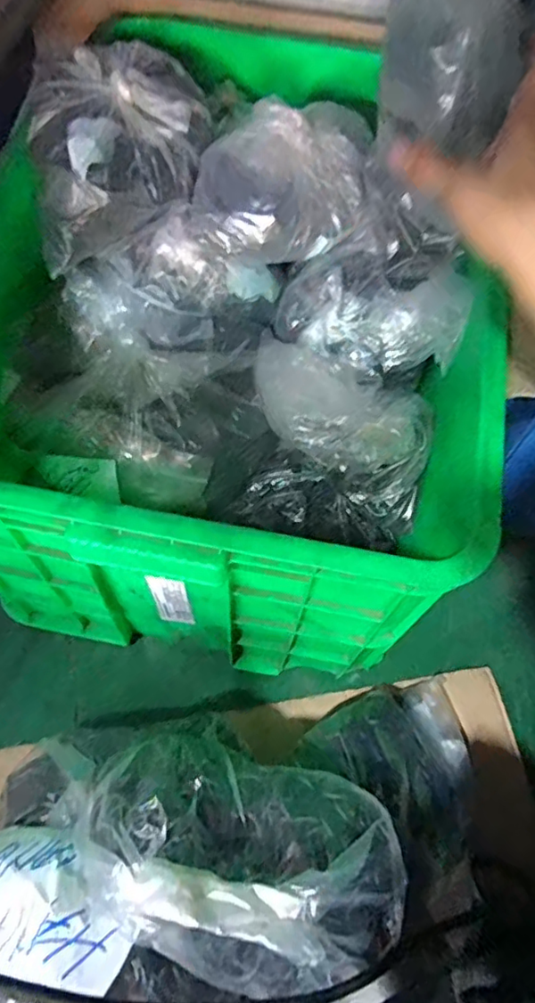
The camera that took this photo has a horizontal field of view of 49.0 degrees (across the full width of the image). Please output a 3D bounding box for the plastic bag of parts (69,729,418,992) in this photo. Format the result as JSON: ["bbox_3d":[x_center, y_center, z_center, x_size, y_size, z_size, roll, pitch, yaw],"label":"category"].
[{"bbox_3d":[-0.018,0.227,0.377,0.213,0.076,0.128,18,60,6],"label":"plastic bag of parts"}]

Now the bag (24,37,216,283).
[{"bbox_3d":[-0.127,-0.313,0.526,0.159,0.104,0.153,-8,61,-9],"label":"bag"}]

